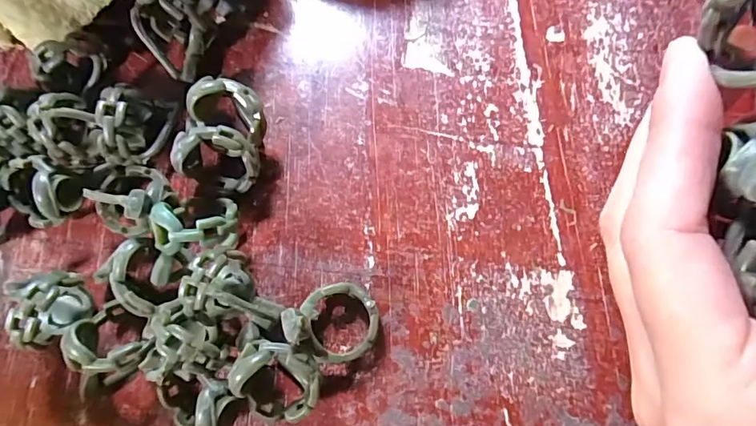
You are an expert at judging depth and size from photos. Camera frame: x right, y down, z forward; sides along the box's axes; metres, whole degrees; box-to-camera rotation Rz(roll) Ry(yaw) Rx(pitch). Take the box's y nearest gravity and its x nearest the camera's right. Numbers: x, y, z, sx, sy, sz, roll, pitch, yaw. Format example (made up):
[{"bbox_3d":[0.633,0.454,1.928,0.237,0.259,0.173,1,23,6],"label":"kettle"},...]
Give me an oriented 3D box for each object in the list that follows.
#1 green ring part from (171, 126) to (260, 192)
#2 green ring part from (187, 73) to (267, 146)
[{"bbox_3d":[-0.052,-0.018,0.153,0.026,0.022,0.017,8,78,3],"label":"green ring part"},{"bbox_3d":[-0.048,-0.033,0.156,0.026,0.023,0.017,14,78,4],"label":"green ring part"}]

